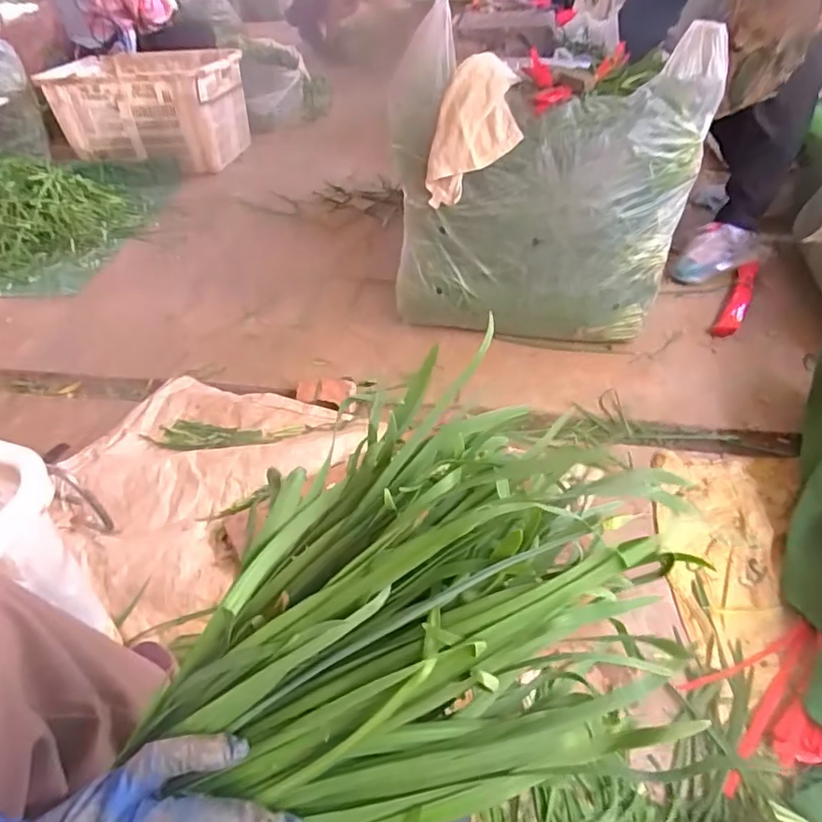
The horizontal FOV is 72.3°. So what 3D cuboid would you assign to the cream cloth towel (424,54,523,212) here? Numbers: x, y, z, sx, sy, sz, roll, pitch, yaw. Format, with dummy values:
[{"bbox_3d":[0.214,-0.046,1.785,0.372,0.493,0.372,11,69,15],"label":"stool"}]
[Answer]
[{"bbox_3d":[0.127,-0.574,1.167,0.180,0.235,0.182,0,42,4],"label":"cream cloth towel"}]

